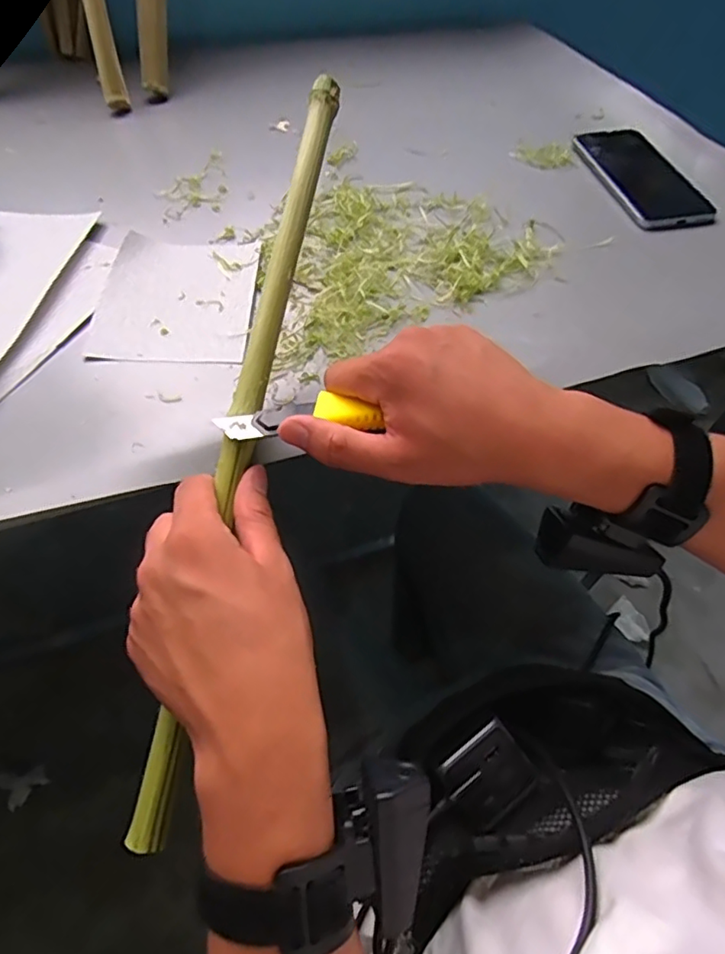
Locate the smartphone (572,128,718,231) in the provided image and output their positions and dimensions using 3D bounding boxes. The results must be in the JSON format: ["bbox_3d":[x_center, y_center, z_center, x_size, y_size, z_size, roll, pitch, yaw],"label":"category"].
[{"bbox_3d":[0.264,-0.292,0.546,0.083,0.010,0.165,-7,55,-9],"label":"smartphone"}]

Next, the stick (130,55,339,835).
[{"bbox_3d":[-0.064,-0.037,0.317,0.018,0.014,0.441,10,78,4],"label":"stick"}]

